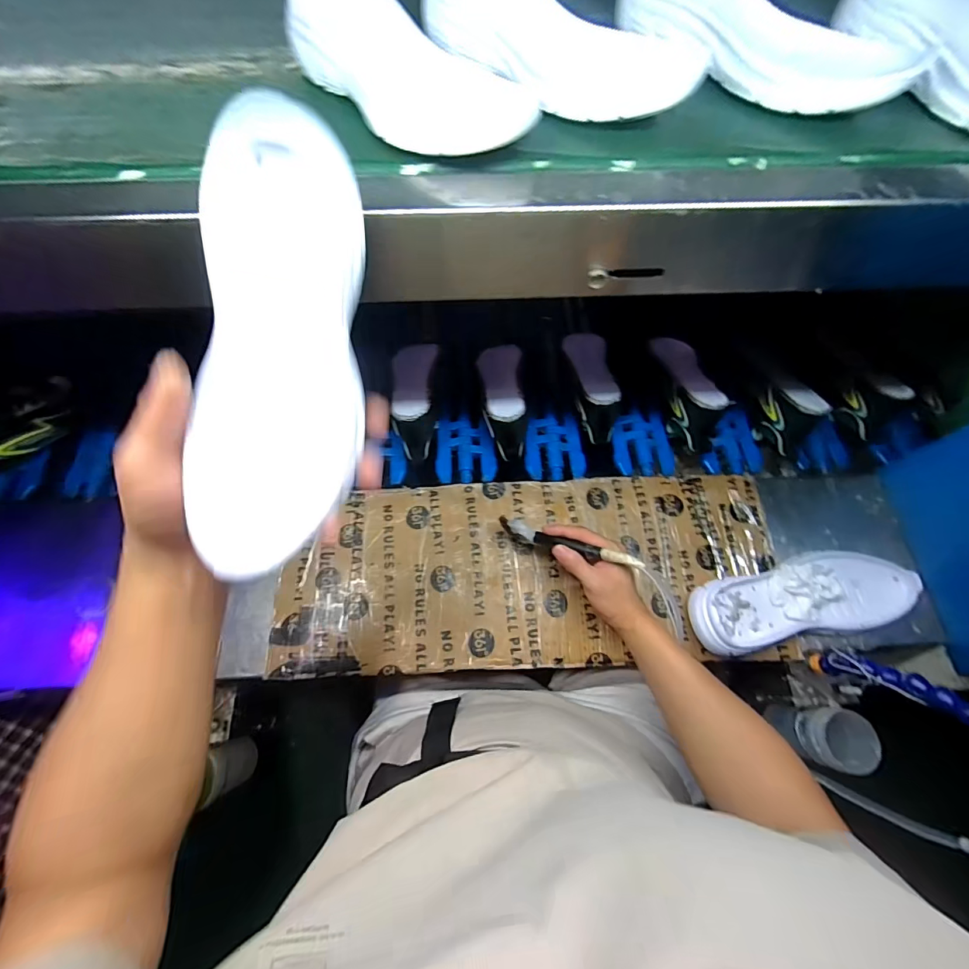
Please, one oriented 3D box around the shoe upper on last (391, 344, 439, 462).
[{"bbox_3d":[-0.105,-0.141,0.665,0.070,0.092,0.207,-1,69,-2],"label":"shoe upper on last"}]

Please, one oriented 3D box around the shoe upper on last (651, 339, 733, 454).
[{"bbox_3d":[0.313,-0.154,0.671,0.074,0.093,0.204,-10,70,-6],"label":"shoe upper on last"}]

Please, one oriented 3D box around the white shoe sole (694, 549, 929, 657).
[{"bbox_3d":[0.397,0.143,0.544,0.289,0.050,0.098,-10,70,-5],"label":"white shoe sole"}]

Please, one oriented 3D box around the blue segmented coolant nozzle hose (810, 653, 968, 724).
[{"bbox_3d":[0.430,0.210,0.468,0.021,0.151,0.029,-39,98,-15],"label":"blue segmented coolant nozzle hose"}]

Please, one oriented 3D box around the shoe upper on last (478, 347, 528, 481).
[{"bbox_3d":[0.032,-0.121,0.689,0.070,0.105,0.209,-5,49,-2],"label":"shoe upper on last"}]

